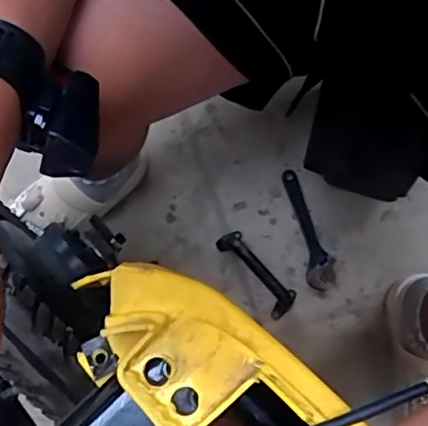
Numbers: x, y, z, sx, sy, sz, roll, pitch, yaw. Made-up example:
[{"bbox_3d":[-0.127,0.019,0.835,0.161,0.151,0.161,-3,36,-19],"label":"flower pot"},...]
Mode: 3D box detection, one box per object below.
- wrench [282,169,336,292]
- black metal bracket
[{"bbox_3d":[0.152,0.024,0.914,0.046,0.016,0.194,-11,78,-3],"label":"wrench"},{"bbox_3d":[0.068,0.087,0.882,0.050,0.070,0.152,-39,81,-9],"label":"black metal bracket"}]

